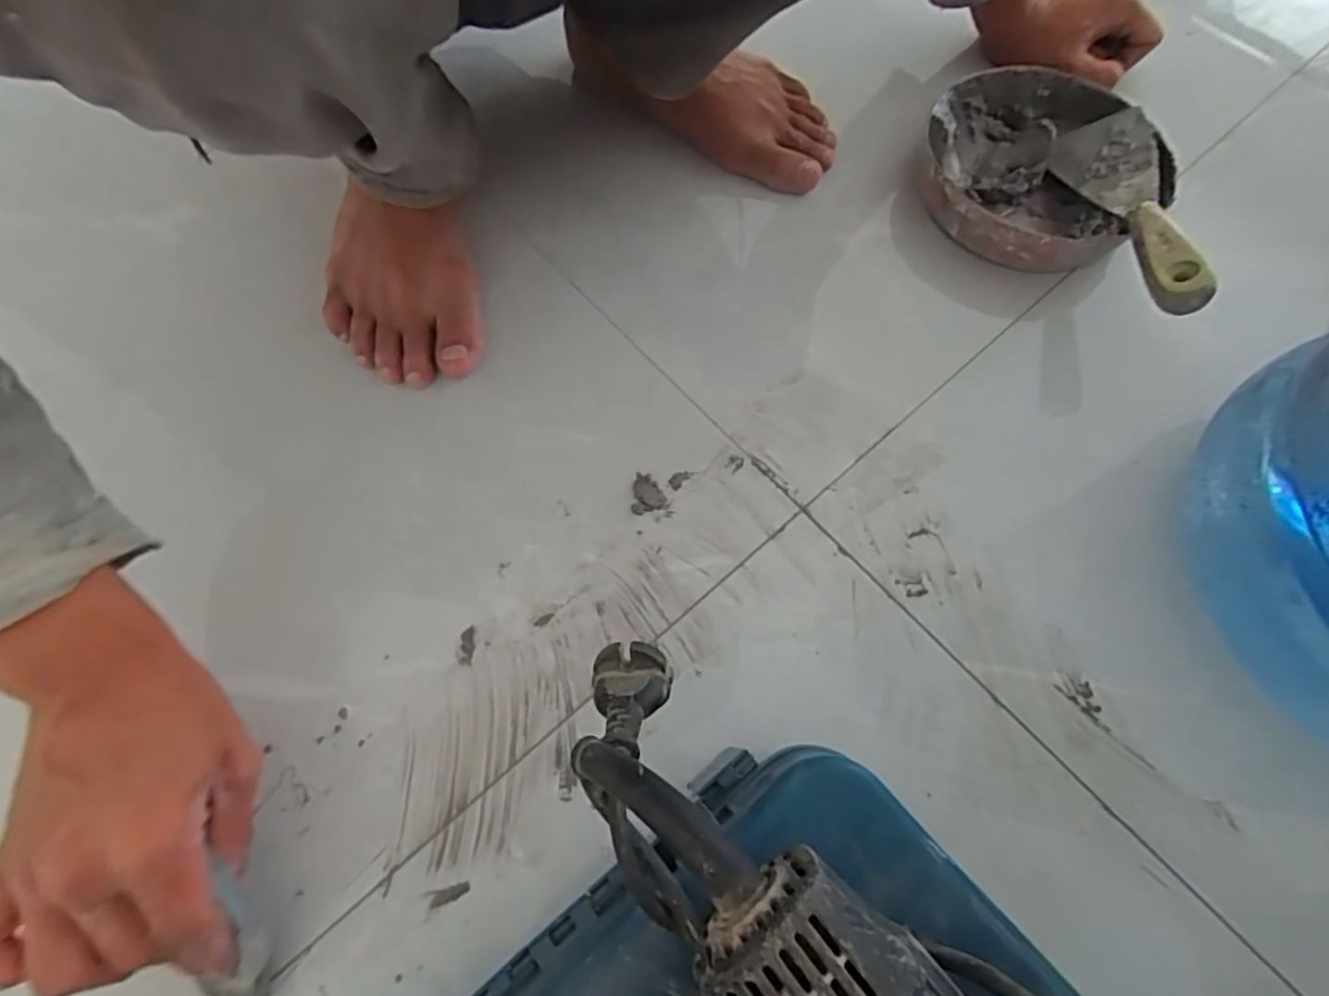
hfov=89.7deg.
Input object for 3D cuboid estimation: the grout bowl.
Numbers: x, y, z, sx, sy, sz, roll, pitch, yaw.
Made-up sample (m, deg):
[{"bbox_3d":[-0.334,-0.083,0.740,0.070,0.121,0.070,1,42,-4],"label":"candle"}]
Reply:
[{"bbox_3d":[0.277,-0.247,0.509,0.168,0.056,0.177,6,69,2],"label":"grout bowl"}]

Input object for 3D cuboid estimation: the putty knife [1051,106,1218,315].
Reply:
[{"bbox_3d":[0.318,-0.202,0.457,0.056,0.030,0.208,5,55,2],"label":"putty knife"}]

